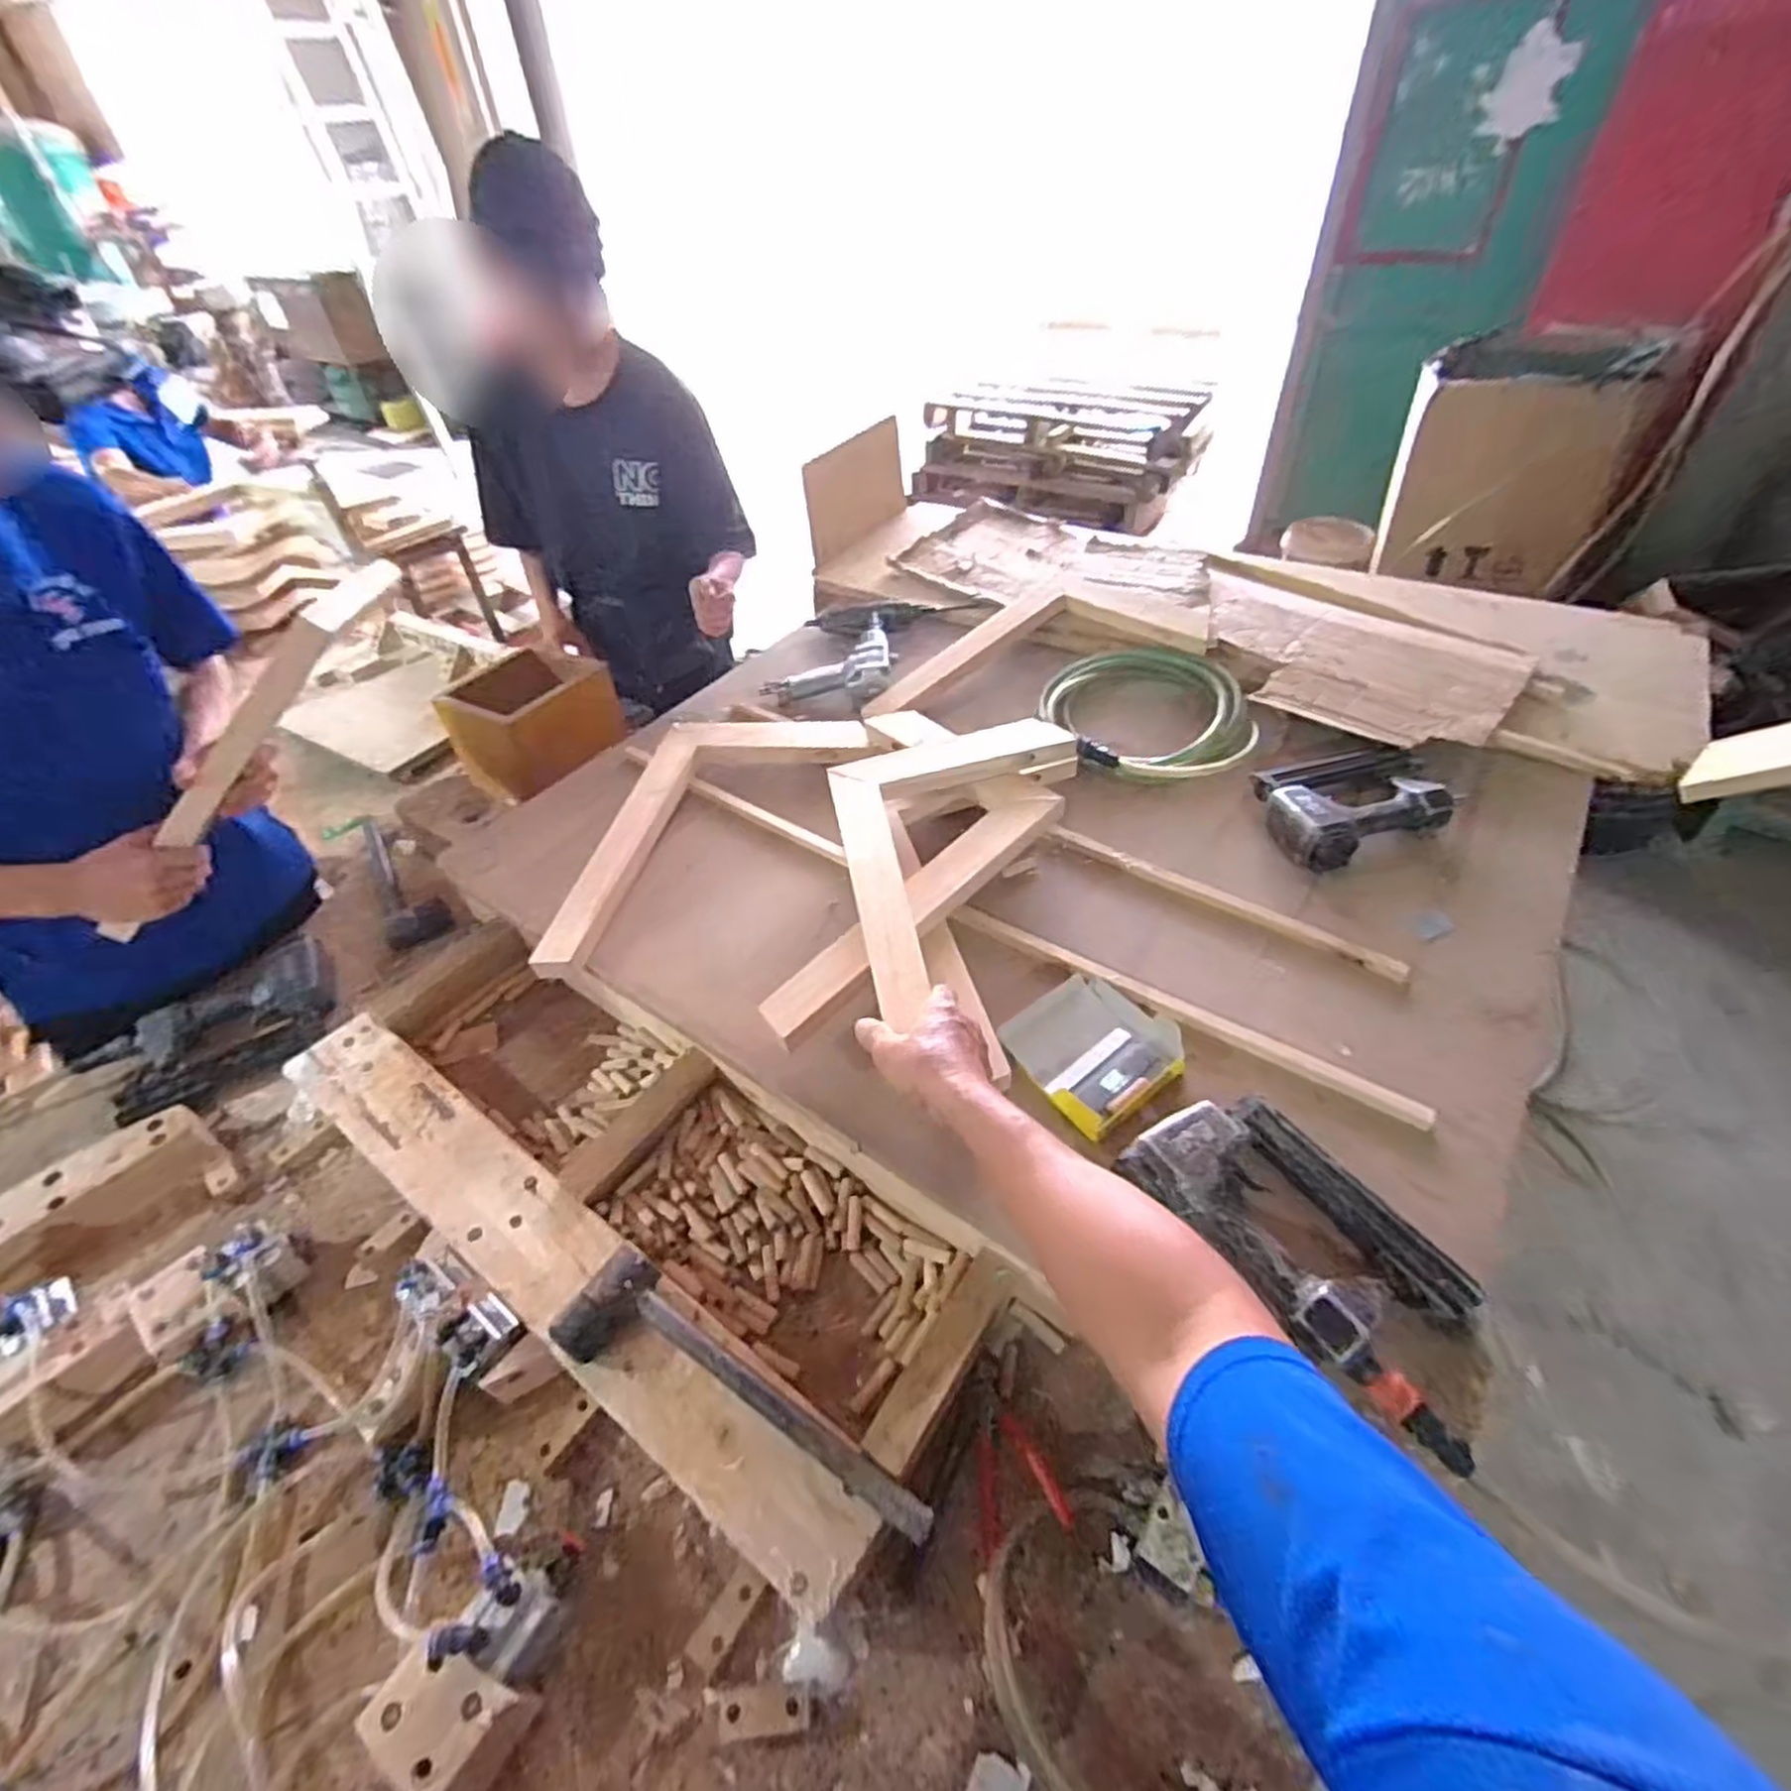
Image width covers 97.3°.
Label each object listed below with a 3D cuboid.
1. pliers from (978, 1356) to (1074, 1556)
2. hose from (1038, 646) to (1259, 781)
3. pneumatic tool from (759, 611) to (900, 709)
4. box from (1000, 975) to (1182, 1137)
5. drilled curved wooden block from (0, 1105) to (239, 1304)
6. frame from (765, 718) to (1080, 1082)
[{"bbox_3d":[0.090,0.453,0.648,0.070,0.013,0.123,-11,45,-7],"label":"pliers"},{"bbox_3d":[0.354,-0.264,1.128,0.296,0.056,0.299,1,44,5],"label":"hose"},{"bbox_3d":[-0.104,-0.395,1.304,0.212,0.055,0.225,1,45,6],"label":"pneumatic tool"},{"bbox_3d":[0.189,0.152,0.779,0.149,0.041,0.156,-29,49,-23],"label":"box"},{"bbox_3d":[-0.837,0.334,0.790,0.111,0.052,0.270,32,55,32],"label":"drilled curved wooden block"},{"bbox_3d":[0.050,-0.039,0.893,0.283,0.079,0.535,17,47,20],"label":"frame"}]

